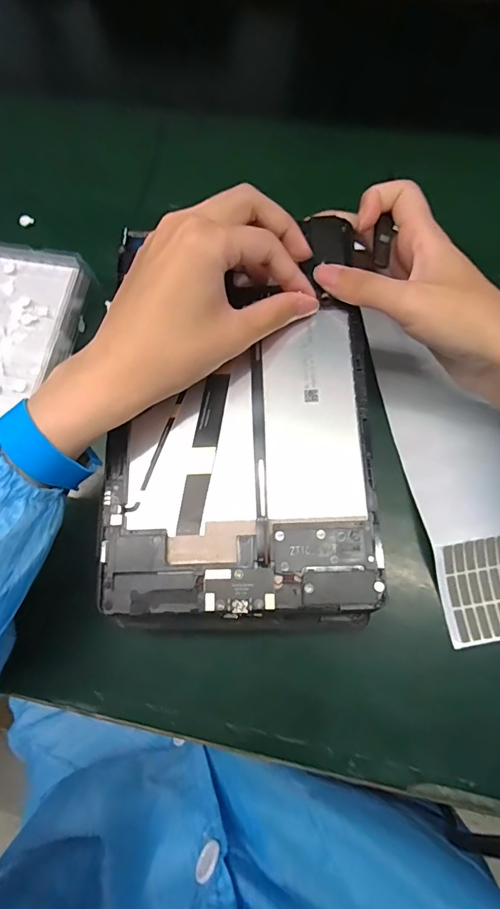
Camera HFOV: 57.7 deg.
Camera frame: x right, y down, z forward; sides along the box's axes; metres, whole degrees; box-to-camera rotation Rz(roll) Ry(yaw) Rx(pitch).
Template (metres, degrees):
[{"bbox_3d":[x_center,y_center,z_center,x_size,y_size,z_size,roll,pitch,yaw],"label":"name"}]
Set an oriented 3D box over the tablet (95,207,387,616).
[{"bbox_3d":[-0.007,-0.027,0.263,0.148,0.016,0.232,-2,73,0],"label":"tablet"}]

